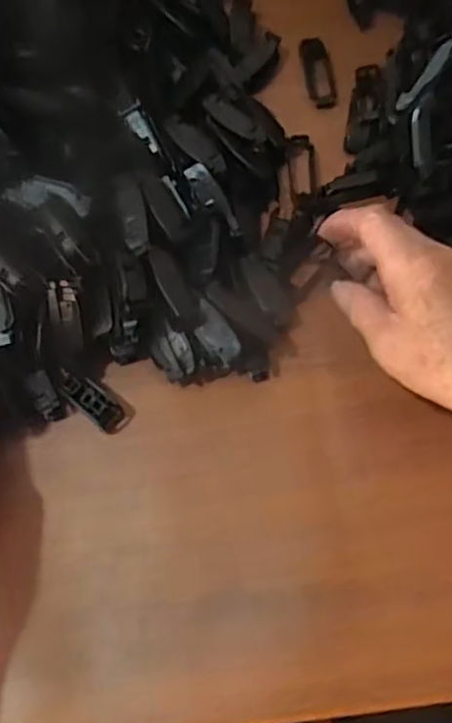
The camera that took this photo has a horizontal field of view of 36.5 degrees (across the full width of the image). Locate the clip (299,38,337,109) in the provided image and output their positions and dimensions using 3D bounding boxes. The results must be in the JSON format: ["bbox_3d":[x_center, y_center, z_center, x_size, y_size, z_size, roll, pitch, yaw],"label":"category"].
[{"bbox_3d":[0.065,-0.199,0.472,0.019,0.013,0.051,-8,68,-4],"label":"clip"}]

